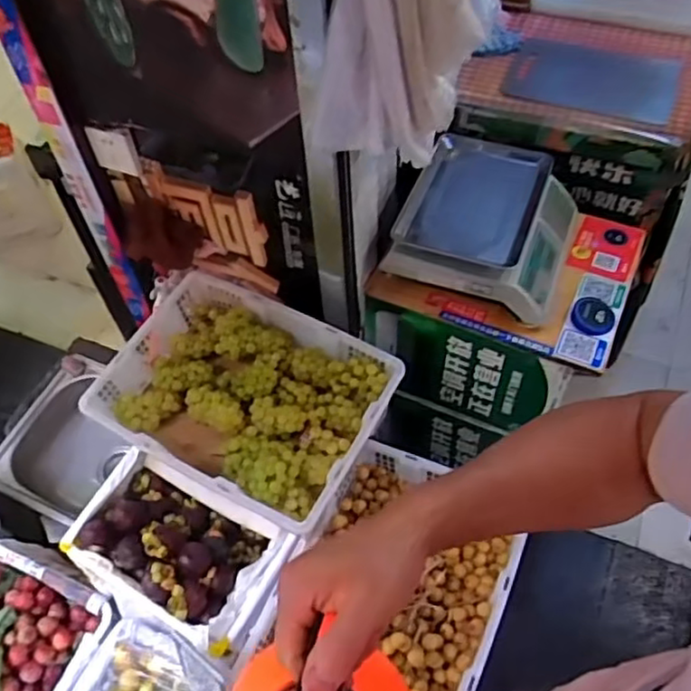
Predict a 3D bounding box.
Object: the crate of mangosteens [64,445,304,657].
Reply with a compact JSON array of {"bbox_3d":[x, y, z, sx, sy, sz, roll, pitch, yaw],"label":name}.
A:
[{"bbox_3d":[-0.302,0.372,1.217,0.367,0.109,0.236,25,59,20],"label":"crate of mangosteens"}]

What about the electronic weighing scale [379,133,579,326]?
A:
[{"bbox_3d":[0.283,-0.245,1.312,0.311,0.104,0.357,17,57,15],"label":"electronic weighing scale"}]

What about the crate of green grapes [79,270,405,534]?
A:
[{"bbox_3d":[-0.184,0.096,1.217,0.495,0.123,0.364,27,59,21],"label":"crate of green grapes"}]

